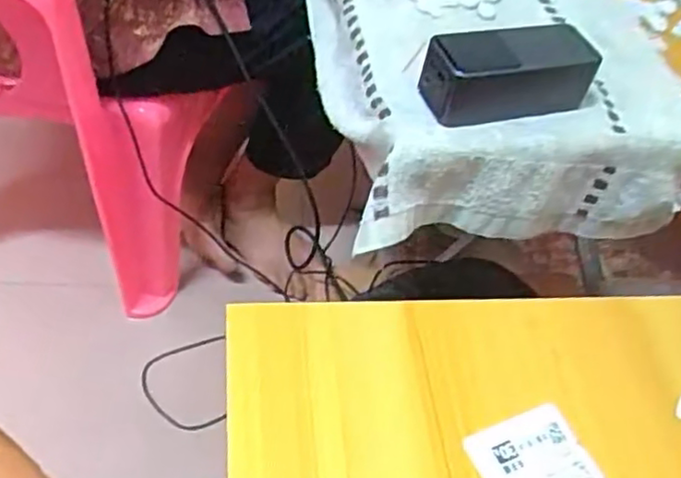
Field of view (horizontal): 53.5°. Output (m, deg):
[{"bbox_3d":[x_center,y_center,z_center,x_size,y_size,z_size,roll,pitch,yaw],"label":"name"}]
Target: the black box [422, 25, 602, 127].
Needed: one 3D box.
[{"bbox_3d":[0.128,-0.126,0.512,0.121,0.050,0.057,-8,50,-17],"label":"black box"}]

